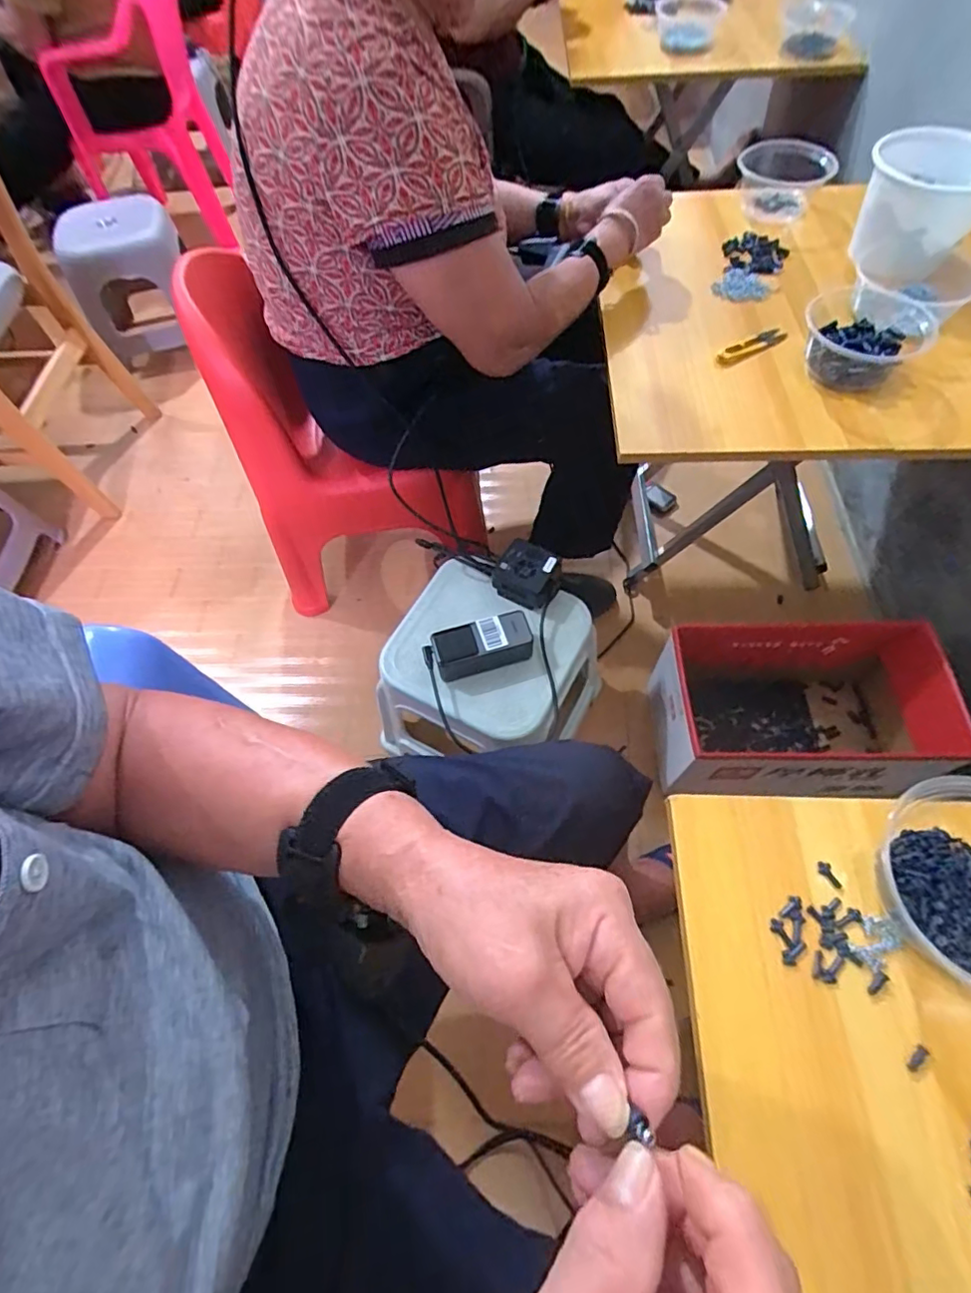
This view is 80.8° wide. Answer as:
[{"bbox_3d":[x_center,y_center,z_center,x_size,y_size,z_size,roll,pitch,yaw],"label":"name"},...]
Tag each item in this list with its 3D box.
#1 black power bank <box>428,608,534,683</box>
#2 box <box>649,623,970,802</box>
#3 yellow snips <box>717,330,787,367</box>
[{"bbox_3d":[-0.004,-0.001,0.781,0.131,0.051,0.062,-15,63,-4],"label":"black power bank"},{"bbox_3d":[0.503,0.107,0.912,0.432,0.220,0.223,-2,62,2],"label":"box"},{"bbox_3d":[0.344,-0.389,0.738,0.099,0.011,0.026,-25,64,-10],"label":"yellow snips"}]

